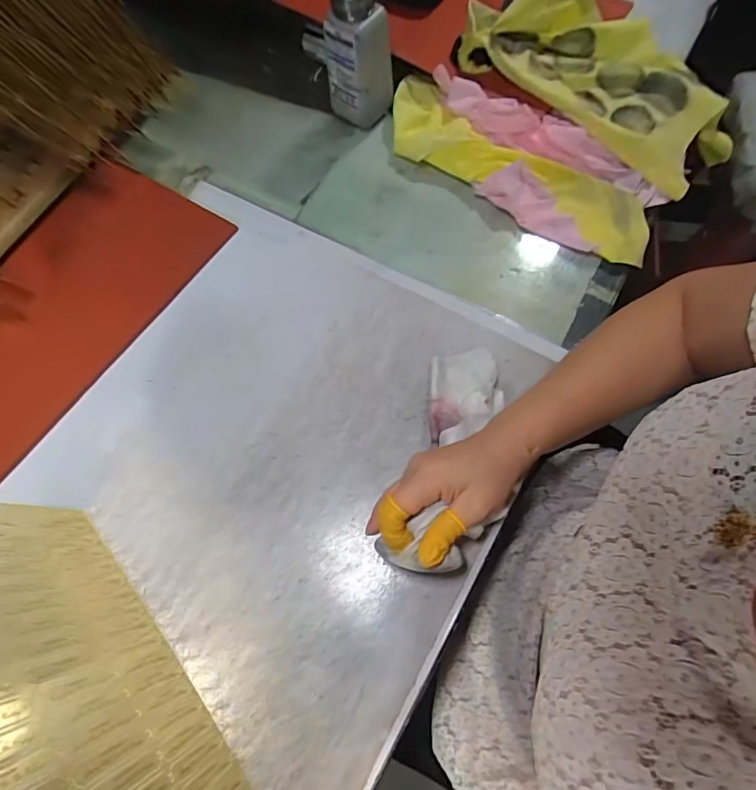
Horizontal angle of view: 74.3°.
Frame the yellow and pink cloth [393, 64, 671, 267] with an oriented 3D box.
[{"bbox_3d":[0.137,-0.238,0.501,0.304,0.048,0.117,35,72,16],"label":"yellow and pink cloth"}]

